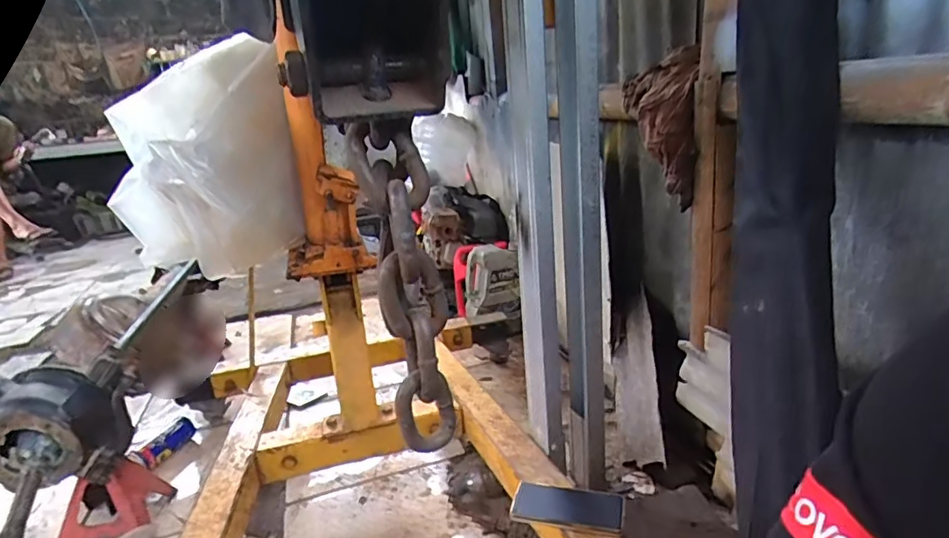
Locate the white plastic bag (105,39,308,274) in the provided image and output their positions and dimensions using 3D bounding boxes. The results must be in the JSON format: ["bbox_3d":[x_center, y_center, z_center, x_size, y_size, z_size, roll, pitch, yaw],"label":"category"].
[{"bbox_3d":[-0.440,-0.153,0.867,0.278,0.334,0.165,-9,17,-13],"label":"white plastic bag"}]

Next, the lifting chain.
[{"bbox_3d":[-0.037,0.013,0.297,0.036,0.180,0.030,4,19,28],"label":"lifting chain"}]

